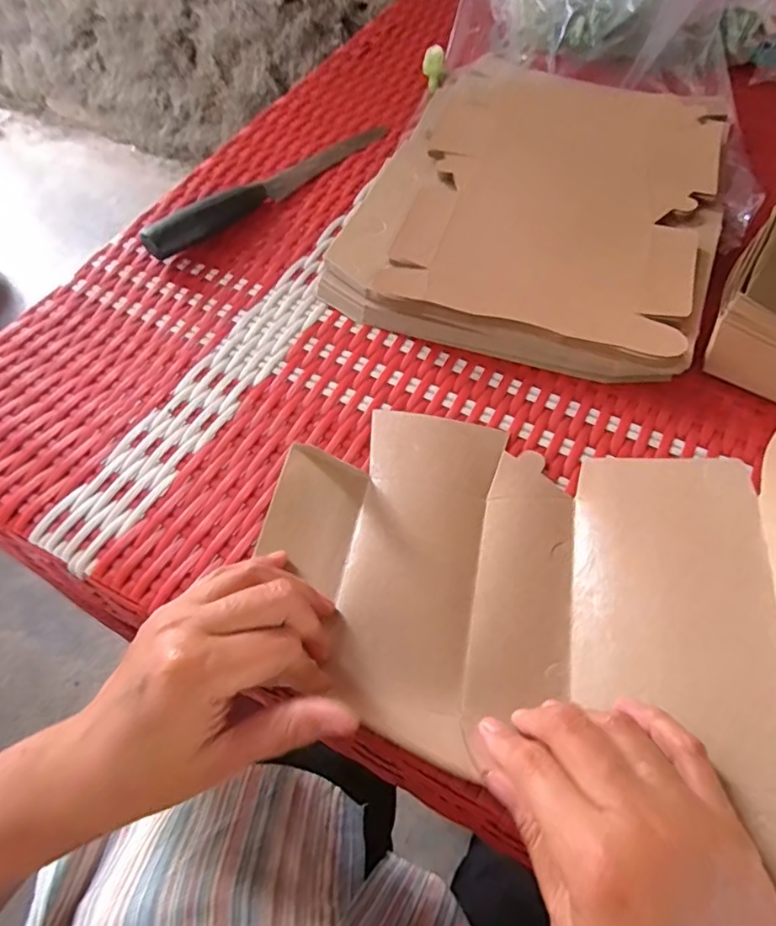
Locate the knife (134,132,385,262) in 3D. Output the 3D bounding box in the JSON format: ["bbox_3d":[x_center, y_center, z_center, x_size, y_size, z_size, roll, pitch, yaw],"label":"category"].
[{"bbox_3d":[-0.095,-0.231,0.476,0.024,0.023,0.235,39,67,22],"label":"knife"}]

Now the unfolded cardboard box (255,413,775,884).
[{"bbox_3d":[0.060,0.048,0.281,0.254,0.061,0.182,14,60,10],"label":"unfolded cardboard box"}]

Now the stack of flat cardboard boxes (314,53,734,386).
[{"bbox_3d":[0.120,-0.211,0.453,0.254,0.037,0.323,18,60,12],"label":"stack of flat cardboard boxes"}]

